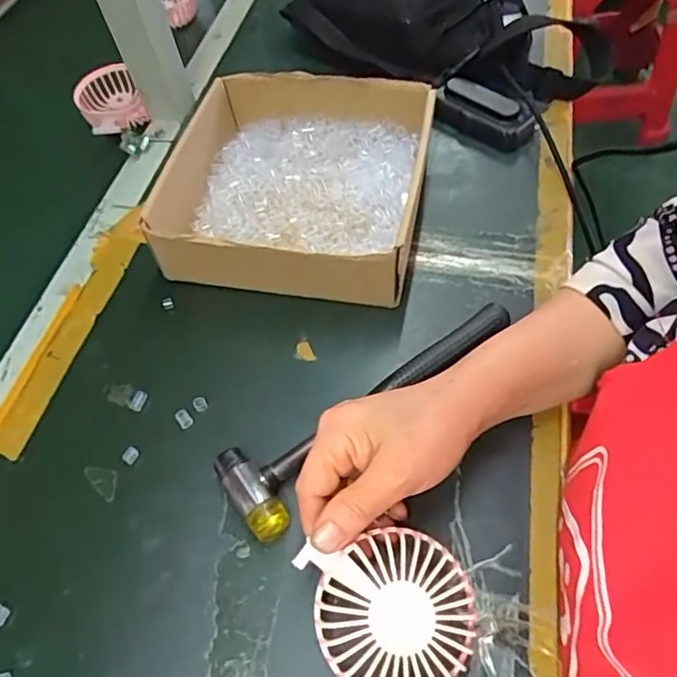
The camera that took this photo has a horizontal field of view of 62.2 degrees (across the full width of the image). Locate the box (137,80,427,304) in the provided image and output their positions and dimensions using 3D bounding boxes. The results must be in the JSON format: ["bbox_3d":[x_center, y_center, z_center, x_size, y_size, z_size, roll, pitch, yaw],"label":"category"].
[{"bbox_3d":[-0.033,-0.132,0.491,0.206,0.068,0.225,6,57,8],"label":"box"}]

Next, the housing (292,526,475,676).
[{"bbox_3d":[0.029,0.144,0.300,0.082,0.019,0.082,-14,57,-6],"label":"housing"}]

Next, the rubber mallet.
[{"bbox_3d":[0.033,0.051,0.389,0.235,0.025,0.060,-29,59,-14],"label":"rubber mallet"}]

